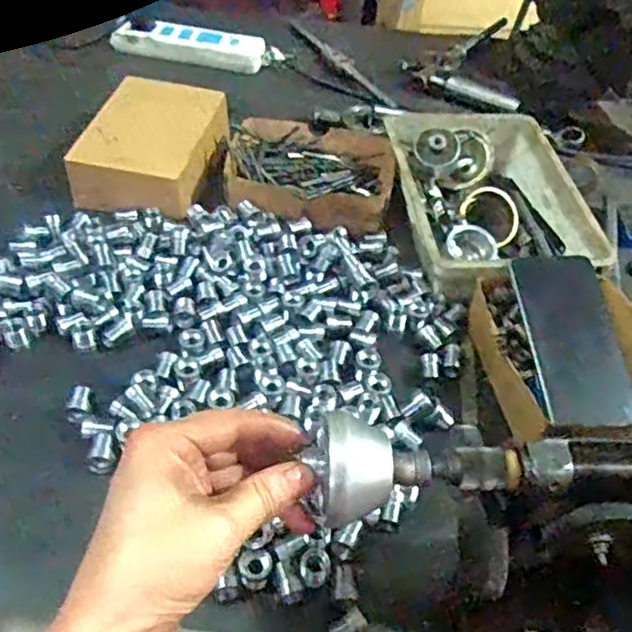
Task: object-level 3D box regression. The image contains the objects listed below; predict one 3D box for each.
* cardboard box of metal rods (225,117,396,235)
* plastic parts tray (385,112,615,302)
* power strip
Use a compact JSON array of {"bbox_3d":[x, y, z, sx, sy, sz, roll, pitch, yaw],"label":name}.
[{"bbox_3d":[-0.005,-0.156,0.717,0.178,0.036,0.153,8,46,0],"label":"cardboard box of metal rods"},{"bbox_3d":[0.170,-0.123,0.689,0.170,0.066,0.263,1,46,-7],"label":"plastic parts tray"},{"bbox_3d":[-0.174,-0.369,0.909,0.204,0.032,0.047,8,46,0],"label":"power strip"}]

